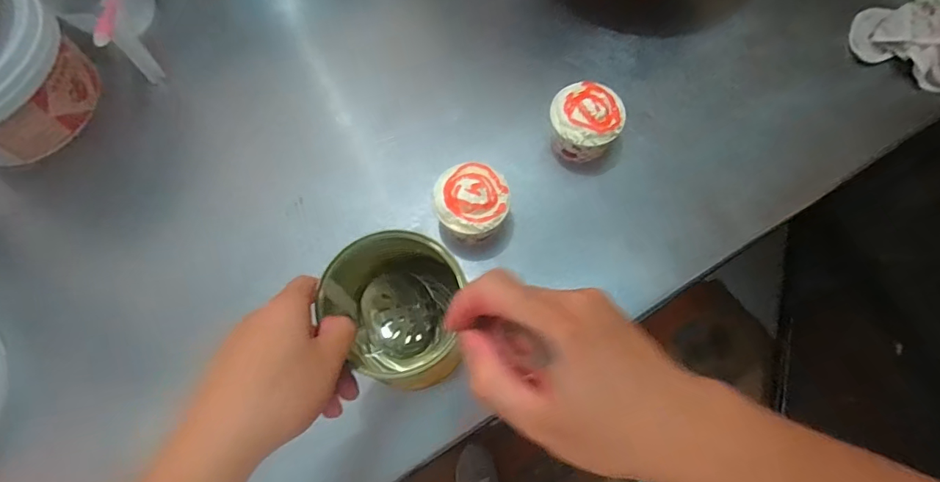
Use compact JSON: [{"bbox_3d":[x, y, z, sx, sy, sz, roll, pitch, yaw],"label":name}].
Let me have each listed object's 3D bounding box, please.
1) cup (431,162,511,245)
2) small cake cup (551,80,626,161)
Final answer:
[{"bbox_3d":[0.003,-0.037,0.514,0.077,0.072,0.075,0,71,1],"label":"cup"},{"bbox_3d":[0.132,-0.133,0.543,0.079,0.062,0.067,11,71,5],"label":"small cake cup"}]

